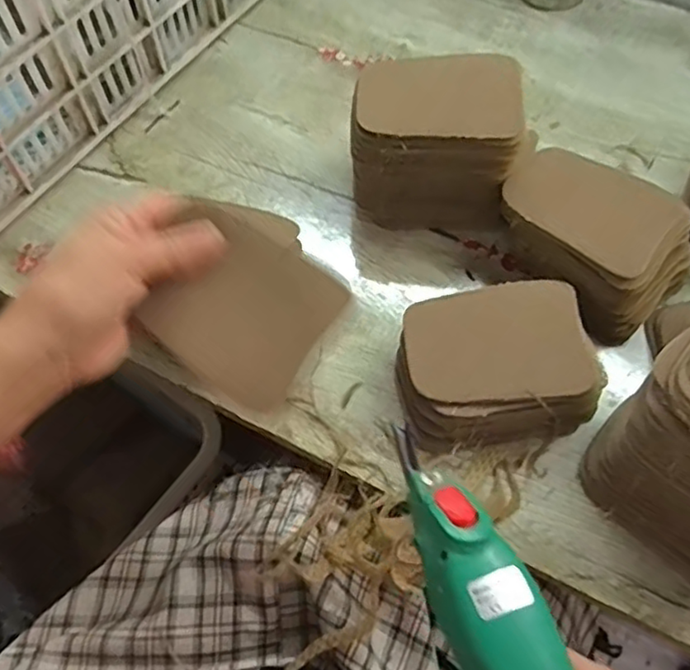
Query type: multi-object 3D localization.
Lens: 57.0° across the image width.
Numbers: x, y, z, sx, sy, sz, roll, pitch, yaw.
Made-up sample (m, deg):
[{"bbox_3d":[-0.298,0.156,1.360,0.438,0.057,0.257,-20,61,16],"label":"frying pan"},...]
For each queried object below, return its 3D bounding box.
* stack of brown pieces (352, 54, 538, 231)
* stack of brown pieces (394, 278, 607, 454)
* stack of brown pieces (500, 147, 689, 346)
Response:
[{"bbox_3d":[0.071,-0.150,0.502,0.135,0.112,0.087,3,61,2],"label":"stack of brown pieces"},{"bbox_3d":[0.102,0.023,0.438,0.125,0.050,0.099,-11,61,-6],"label":"stack of brown pieces"},{"bbox_3d":[0.185,-0.071,0.484,0.096,0.065,0.135,-39,67,-19],"label":"stack of brown pieces"}]

